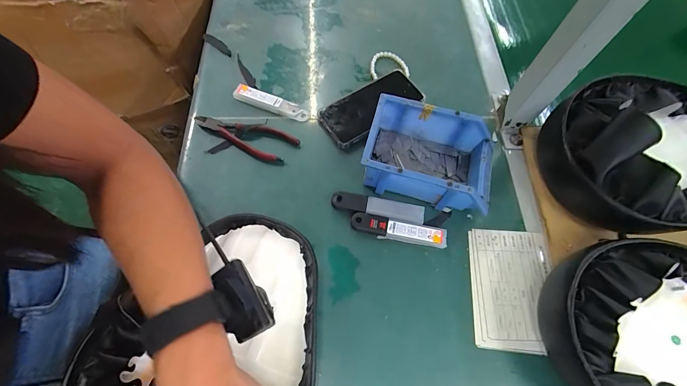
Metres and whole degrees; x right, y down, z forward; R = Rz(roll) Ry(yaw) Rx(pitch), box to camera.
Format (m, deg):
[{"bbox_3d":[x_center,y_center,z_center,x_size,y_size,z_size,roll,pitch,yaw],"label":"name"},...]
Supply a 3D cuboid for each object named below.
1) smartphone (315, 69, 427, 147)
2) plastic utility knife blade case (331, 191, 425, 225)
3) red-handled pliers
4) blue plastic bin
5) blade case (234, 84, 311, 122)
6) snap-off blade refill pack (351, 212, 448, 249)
[{"bbox_3d":[0.044,-0.142,0.515,0.170,0.011,0.080,-31,70,-13],"label":"smartphone"},{"bbox_3d":[0.048,0.020,0.442,0.126,0.008,0.028,11,67,4],"label":"plastic utility knife blade case"},{"bbox_3d":[-0.147,-0.092,0.483,0.153,0.009,0.053,26,69,10],"label":"red-handled pliers"},{"bbox_3d":[0.120,-0.052,0.442,0.168,0.069,0.113,15,67,6],"label":"blue plastic bin"},{"bbox_3d":[-0.116,-0.145,0.509,0.127,0.011,0.026,21,68,8],"label":"blade case"},{"bbox_3d":[0.075,0.050,0.428,0.128,0.010,0.027,11,67,4],"label":"snap-off blade refill pack"}]

